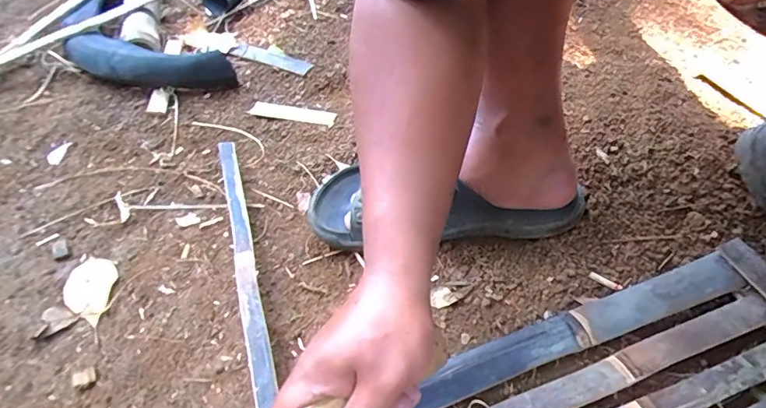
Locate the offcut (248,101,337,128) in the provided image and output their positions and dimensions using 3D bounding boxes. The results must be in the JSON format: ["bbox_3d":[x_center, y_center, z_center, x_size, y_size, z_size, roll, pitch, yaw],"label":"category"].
[{"bbox_3d":[-0.128,-0.128,0.663,0.129,0.005,0.028,15,48,14],"label":"offcut"}]

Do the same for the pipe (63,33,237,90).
[{"bbox_3d":[-0.376,-0.220,0.734,0.294,0.059,0.073,14,48,14],"label":"pipe"}]

